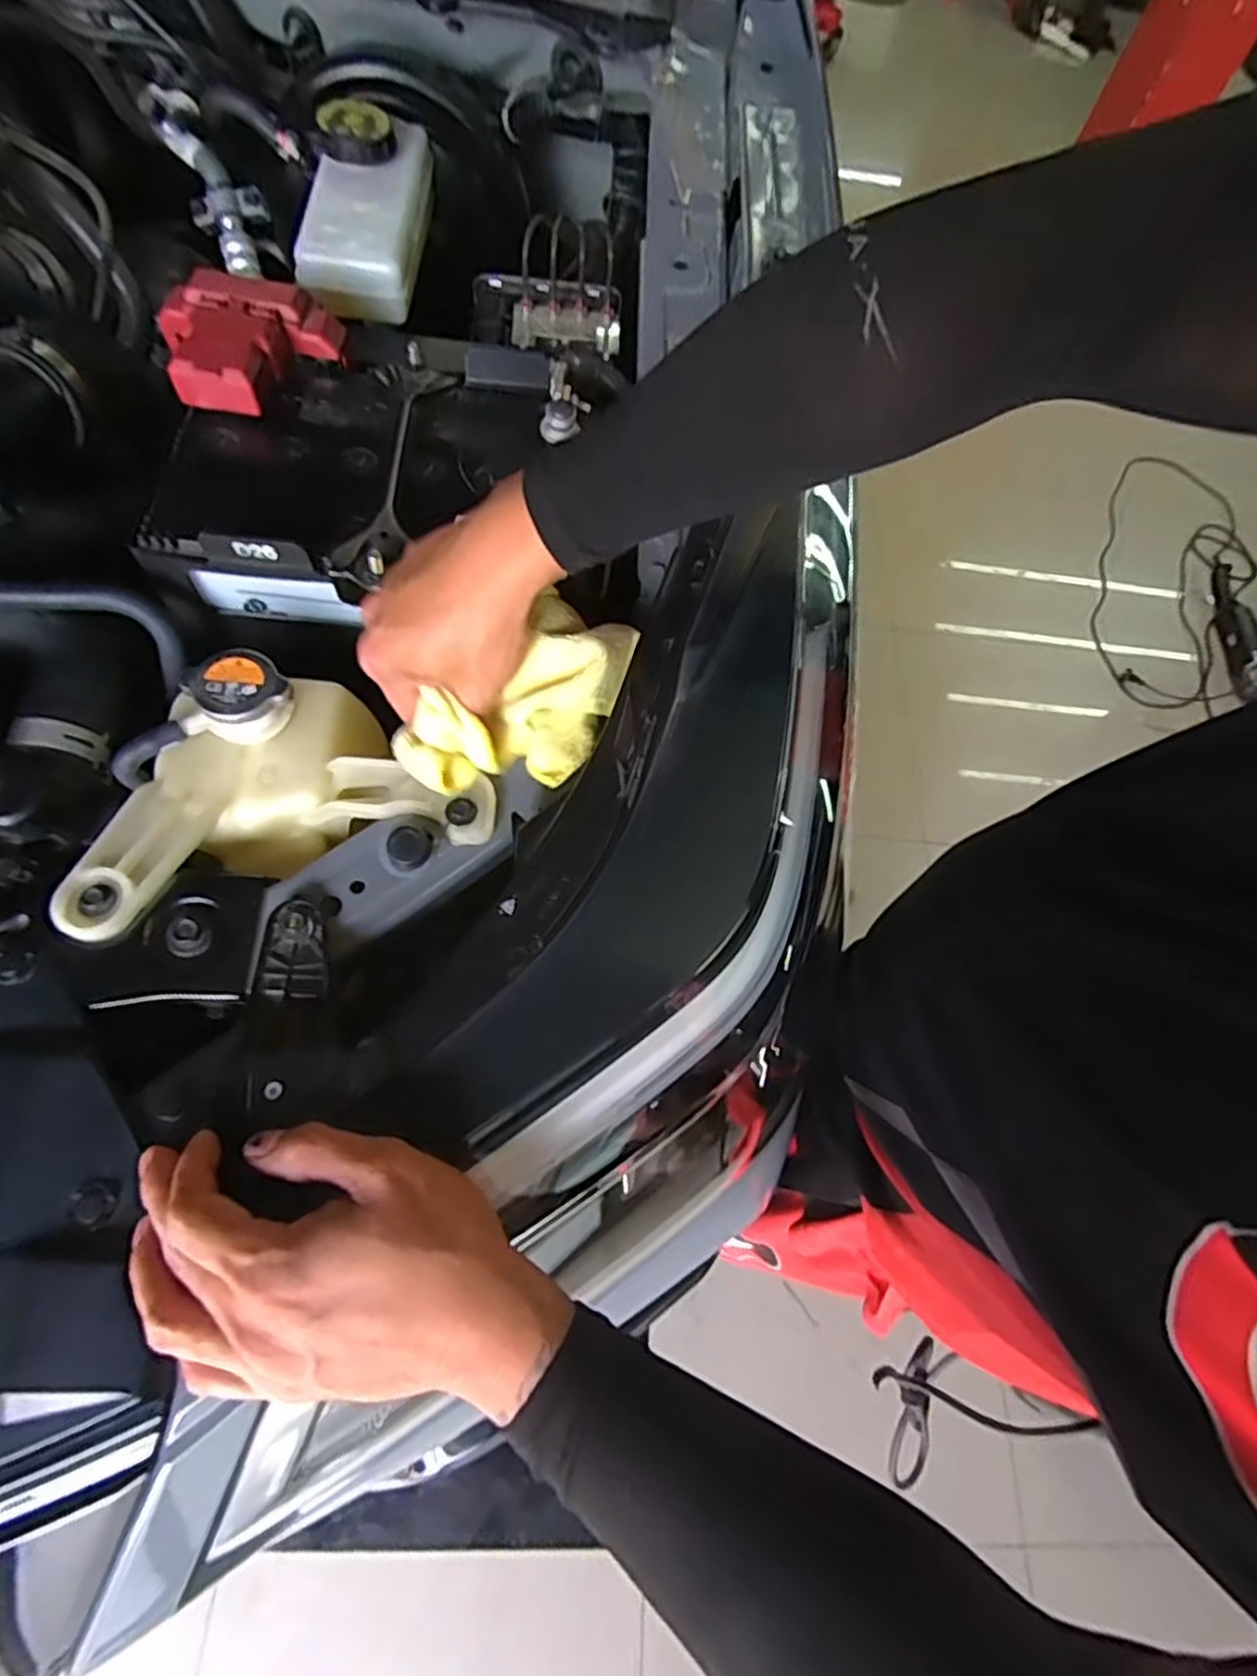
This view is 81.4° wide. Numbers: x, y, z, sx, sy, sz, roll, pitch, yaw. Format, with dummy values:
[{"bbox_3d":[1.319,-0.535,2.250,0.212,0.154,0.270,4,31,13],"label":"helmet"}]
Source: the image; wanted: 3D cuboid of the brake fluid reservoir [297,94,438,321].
[{"bbox_3d":[-0.194,-0.479,0.548,0.078,0.062,0.181,3,65,-6],"label":"brake fluid reservoir"}]

